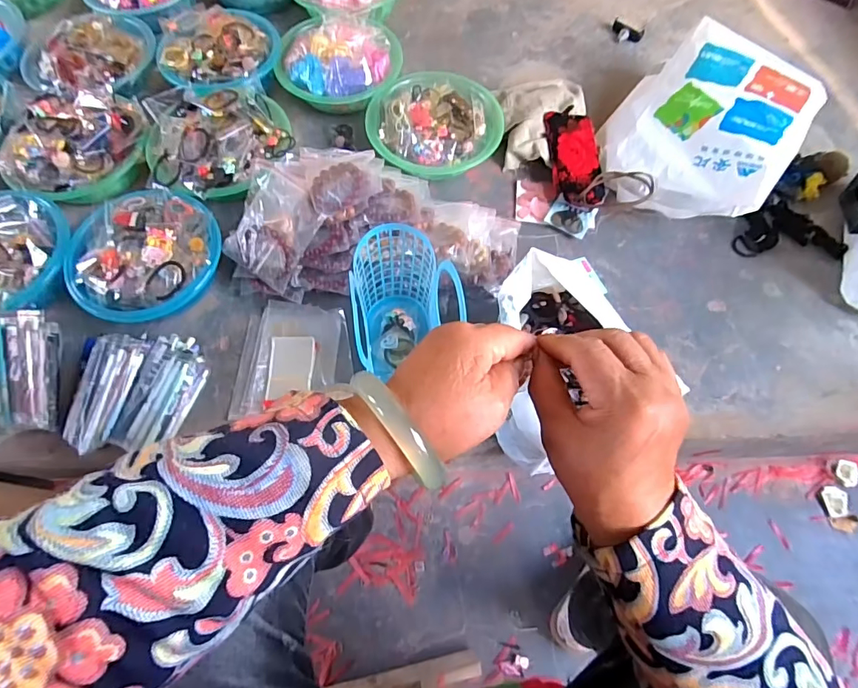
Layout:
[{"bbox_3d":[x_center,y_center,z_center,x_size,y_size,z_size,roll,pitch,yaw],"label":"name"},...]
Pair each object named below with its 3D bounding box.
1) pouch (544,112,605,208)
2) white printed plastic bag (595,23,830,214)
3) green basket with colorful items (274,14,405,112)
[{"bbox_3d":[0.265,-0.335,0.850,0.097,0.035,0.191,-5,67,-3],"label":"pouch"},{"bbox_3d":[0.471,-0.374,0.817,0.280,0.122,0.328,35,71,13],"label":"white printed plastic bag"},{"bbox_3d":[-0.173,-0.532,0.901,0.229,0.094,0.193,3,67,0],"label":"green basket with colorful items"}]

